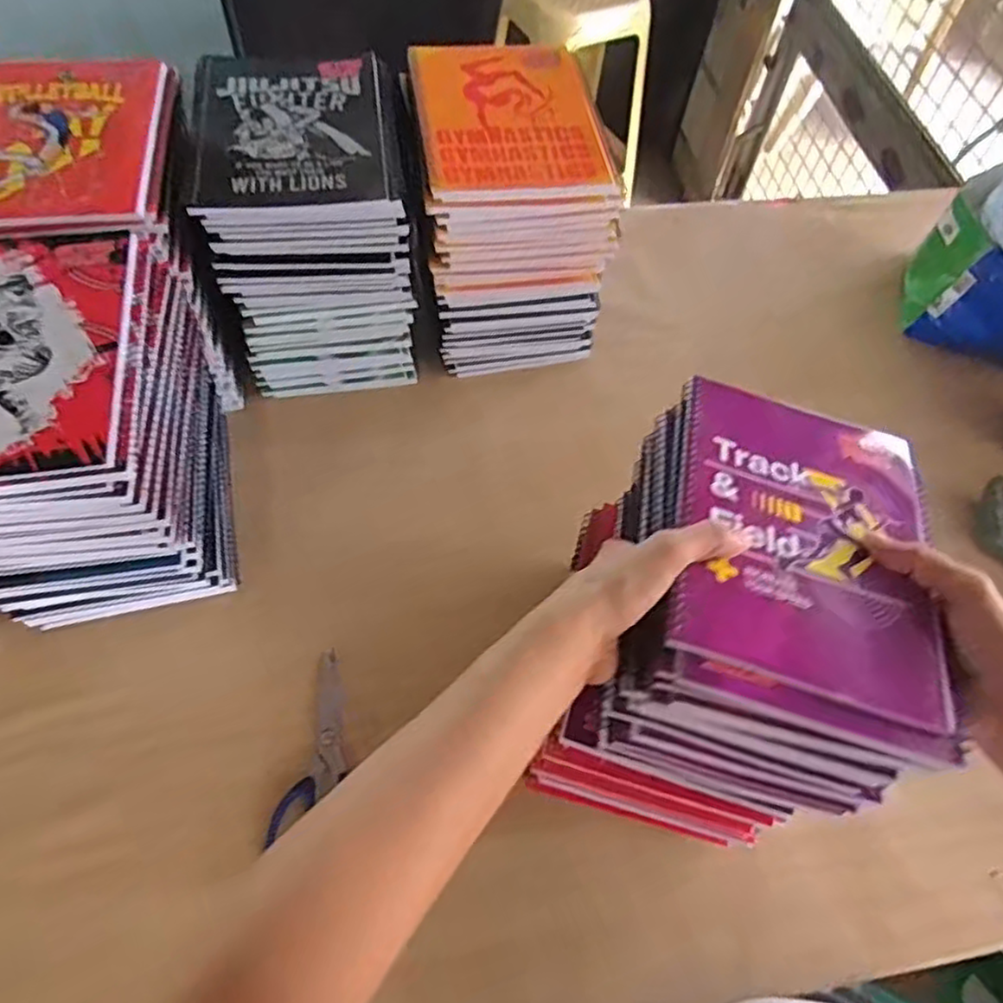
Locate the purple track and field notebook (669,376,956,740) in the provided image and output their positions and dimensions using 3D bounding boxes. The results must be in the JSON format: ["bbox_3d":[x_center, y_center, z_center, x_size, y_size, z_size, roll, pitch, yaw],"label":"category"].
[{"bbox_3d":[0.172,0.018,0.390,0.144,0.007,0.199,18,53,-1],"label":"purple track and field notebook"}]

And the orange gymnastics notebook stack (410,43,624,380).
[{"bbox_3d":[0.005,-0.273,0.674,0.161,0.220,0.201,-5,61,-7],"label":"orange gymnastics notebook stack"}]

